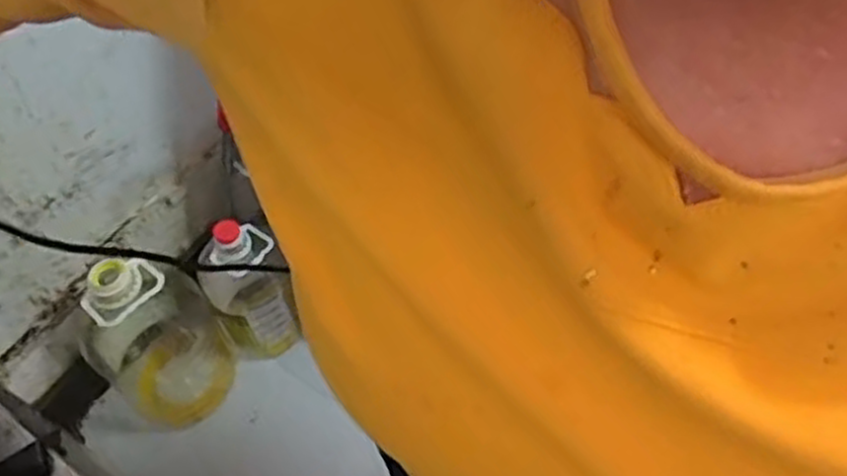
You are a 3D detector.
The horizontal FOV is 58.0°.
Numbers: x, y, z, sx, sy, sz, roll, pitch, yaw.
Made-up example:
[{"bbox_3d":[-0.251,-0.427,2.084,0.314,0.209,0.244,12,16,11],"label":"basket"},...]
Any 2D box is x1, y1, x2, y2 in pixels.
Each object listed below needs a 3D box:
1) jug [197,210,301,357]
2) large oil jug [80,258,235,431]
[{"bbox_3d":[-0.340,0.085,1.437,0.163,0.340,0.169,-23,59,-10],"label":"jug"},{"bbox_3d":[-0.484,0.163,1.343,0.210,0.412,0.191,-2,58,3],"label":"large oil jug"}]

